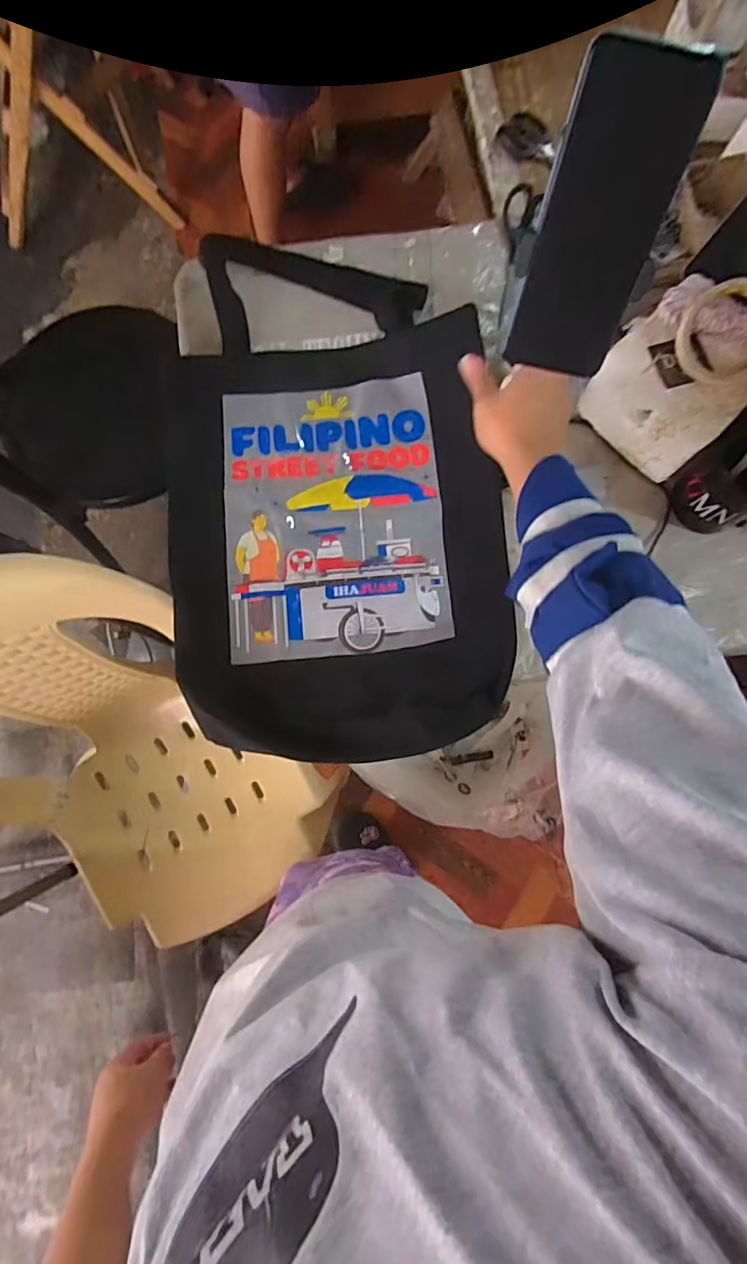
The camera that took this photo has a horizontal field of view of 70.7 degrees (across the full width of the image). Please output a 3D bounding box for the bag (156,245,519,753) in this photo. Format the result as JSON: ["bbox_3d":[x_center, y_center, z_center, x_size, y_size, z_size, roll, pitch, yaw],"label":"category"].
[{"bbox_3d":[-0.046,-0.167,0.593,0.359,0.067,0.591,-6,79,-2],"label":"bag"}]

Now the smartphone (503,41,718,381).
[{"bbox_3d":[0.144,-0.255,0.336,0.075,0.161,0.013,10,45,1],"label":"smartphone"}]

